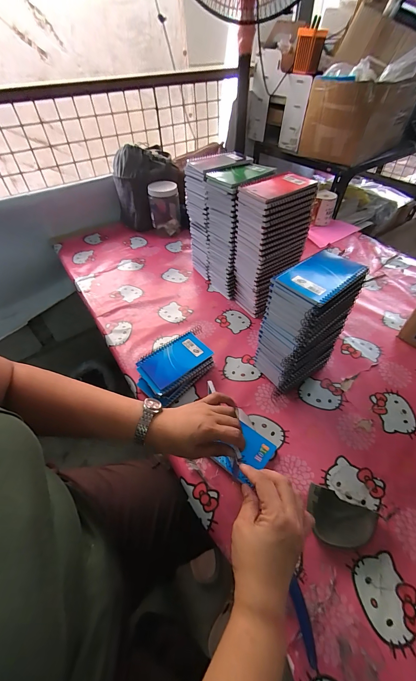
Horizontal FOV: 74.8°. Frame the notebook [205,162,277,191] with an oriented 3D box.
[{"bbox_3d":[0.071,-0.357,0.587,0.132,0.019,0.111,-33,55,-25],"label":"notebook"}]

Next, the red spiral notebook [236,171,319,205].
[{"bbox_3d":[0.134,-0.299,0.527,0.126,0.017,0.093,-27,53,-21],"label":"red spiral notebook"}]

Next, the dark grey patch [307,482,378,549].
[{"bbox_3d":[0.183,0.252,0.380,0.090,0.028,0.065,14,50,14],"label":"dark grey patch"}]

